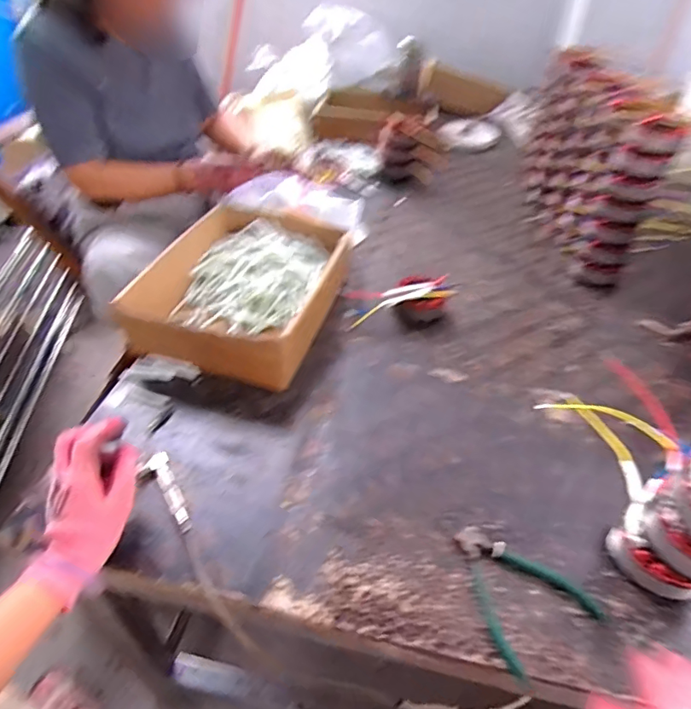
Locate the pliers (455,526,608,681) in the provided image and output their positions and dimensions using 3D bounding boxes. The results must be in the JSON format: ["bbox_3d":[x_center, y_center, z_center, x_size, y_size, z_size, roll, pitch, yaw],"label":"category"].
[{"bbox_3d":[0.167,0.223,0.487,0.109,0.008,0.129,-19,47,-21],"label":"pliers"}]

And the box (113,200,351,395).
[{"bbox_3d":[-0.144,-0.104,0.773,0.252,0.095,0.333,15,45,14],"label":"box"}]

